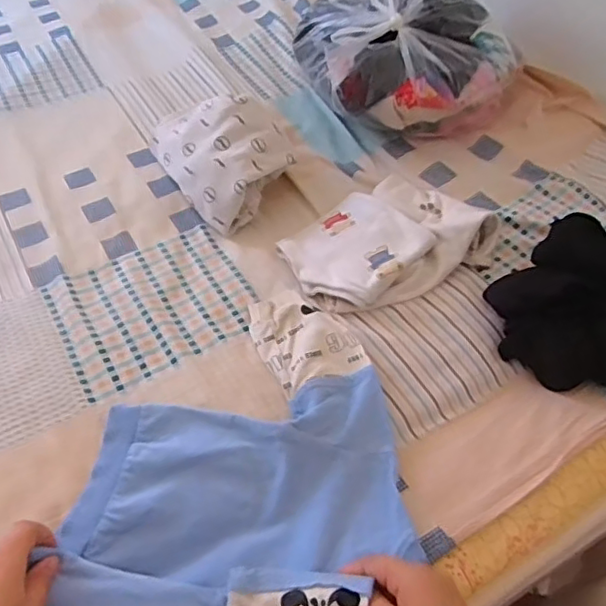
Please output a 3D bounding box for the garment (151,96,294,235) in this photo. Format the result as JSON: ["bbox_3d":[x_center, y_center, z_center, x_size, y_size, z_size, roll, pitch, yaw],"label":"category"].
[{"bbox_3d":[-0.107,-0.201,0.780,0.136,0.093,0.198,-31,56,-23],"label":"garment"}]

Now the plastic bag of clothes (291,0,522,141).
[{"bbox_3d":[0.145,-0.337,0.836,0.267,0.166,0.246,-11,50,-9],"label":"plastic bag of clothes"}]

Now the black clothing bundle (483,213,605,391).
[{"bbox_3d":[0.310,-0.009,0.616,0.223,0.077,0.160,-24,54,-19],"label":"black clothing bundle"}]

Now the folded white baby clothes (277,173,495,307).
[{"bbox_3d":[0.096,-0.076,0.693,0.226,0.047,0.161,-21,53,-17],"label":"folded white baby clothes"}]

